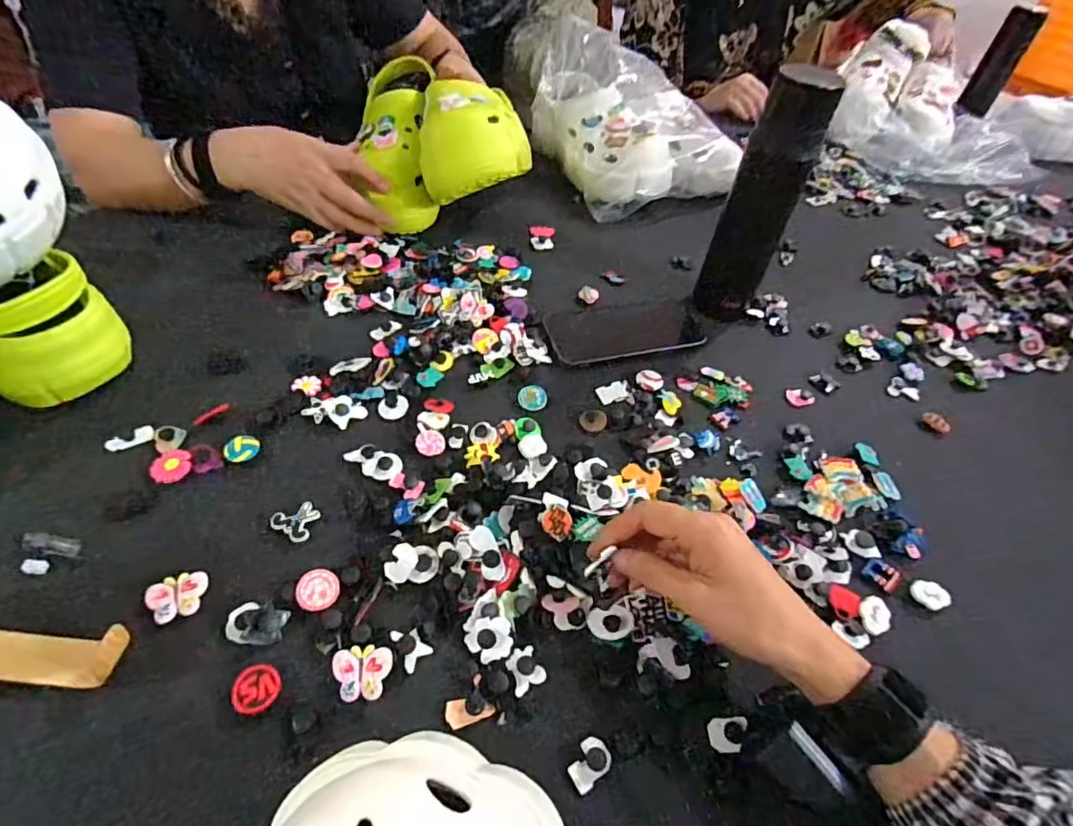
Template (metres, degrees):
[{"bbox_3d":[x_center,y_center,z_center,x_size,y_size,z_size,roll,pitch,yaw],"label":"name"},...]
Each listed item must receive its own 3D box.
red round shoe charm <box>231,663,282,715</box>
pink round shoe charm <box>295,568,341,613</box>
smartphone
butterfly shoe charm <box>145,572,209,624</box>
[{"bbox_3d":[-0.162,0.159,0.320,0.024,0.006,0.026,4,47,-4],"label":"red round shoe charm"},{"bbox_3d":[-0.144,0.116,0.364,0.026,0.007,0.025,4,47,-4],"label":"pink round shoe charm"},{"bbox_3d":[0.093,-0.089,0.580,0.163,0.011,0.077,-11,55,-13],"label":"smartphone"},{"bbox_3d":[-0.229,0.117,0.353,0.032,0.006,0.029,-17,52,-21],"label":"butterfly shoe charm"}]

